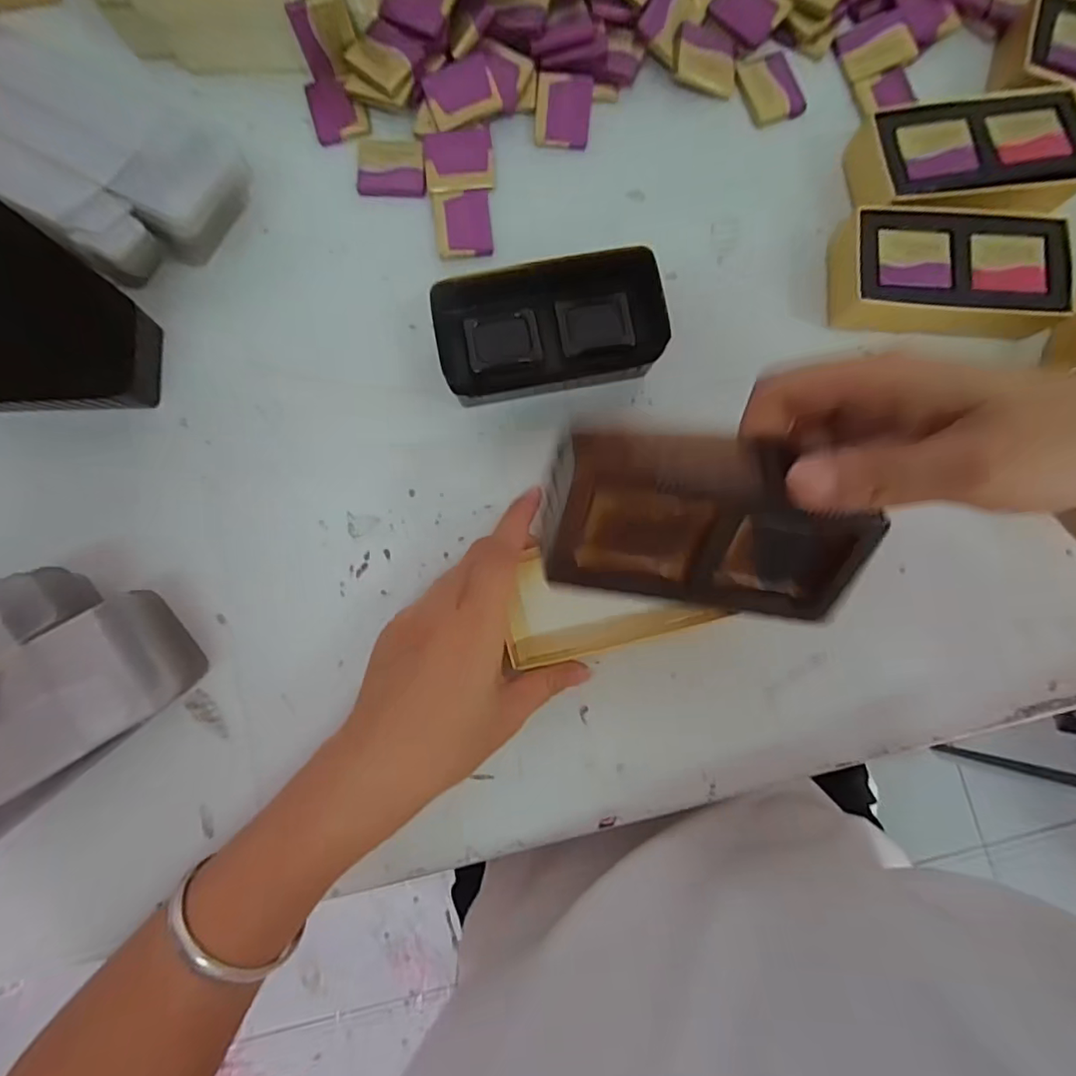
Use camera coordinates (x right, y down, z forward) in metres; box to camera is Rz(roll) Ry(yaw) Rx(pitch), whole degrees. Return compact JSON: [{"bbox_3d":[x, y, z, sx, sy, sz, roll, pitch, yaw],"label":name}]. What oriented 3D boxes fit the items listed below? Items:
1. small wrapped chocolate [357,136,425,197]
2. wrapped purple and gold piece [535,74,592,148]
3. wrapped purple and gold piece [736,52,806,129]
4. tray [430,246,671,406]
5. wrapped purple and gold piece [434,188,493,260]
[{"bbox_3d":[-0.086,-0.219,0.327,0.040,0.004,0.035,2,85,0],"label":"small wrapped chocolate"},{"bbox_3d":[0.015,-0.253,0.331,0.032,0.008,0.039,3,85,0],"label":"wrapped purple and gold piece"},{"bbox_3d":[0.140,-0.270,0.336,0.033,0.004,0.041,-20,85,-2],"label":"wrapped purple and gold piece"},{"bbox_3d":[0.006,-0.109,0.301,0.114,0.042,0.060,-10,85,-1],"label":"tray"},{"bbox_3d":[-0.043,-0.183,0.326,0.032,0.004,0.040,-7,85,-1],"label":"wrapped purple and gold piece"}]

